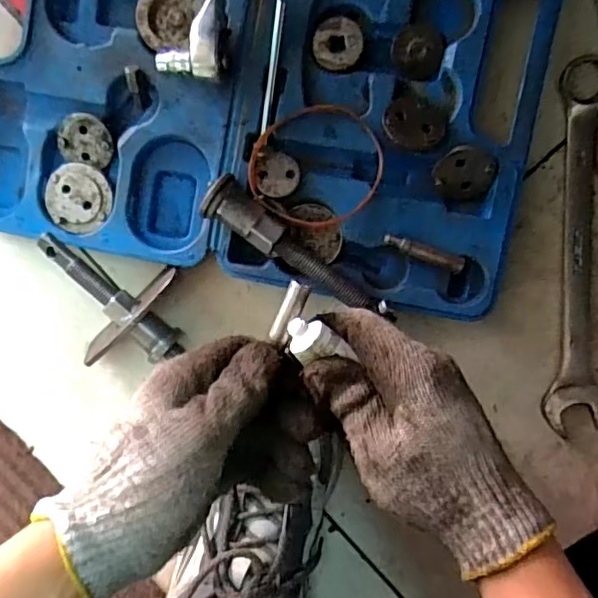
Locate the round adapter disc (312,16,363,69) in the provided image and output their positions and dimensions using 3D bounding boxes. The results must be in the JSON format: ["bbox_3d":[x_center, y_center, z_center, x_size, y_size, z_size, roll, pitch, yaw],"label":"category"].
[{"bbox_3d":[0.027,-0.175,0.393,0.033,0.005,0.036,0,93,5],"label":"round adapter disc"}]

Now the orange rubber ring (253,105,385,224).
[{"bbox_3d":[0.011,-0.089,0.387,0.089,0.012,0.079,4,94,5],"label":"orange rubber ring"}]

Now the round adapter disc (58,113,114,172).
[{"bbox_3d":[-0.154,-0.115,0.419,0.038,0.004,0.036,13,112,-4],"label":"round adapter disc"}]

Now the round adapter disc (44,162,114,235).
[{"bbox_3d":[-0.161,-0.073,0.421,0.049,0.004,0.049,0,93,5],"label":"round adapter disc"}]

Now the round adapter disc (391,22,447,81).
[{"bbox_3d":[0.081,-0.168,0.392,0.035,0.009,0.034,2,94,5],"label":"round adapter disc"}]

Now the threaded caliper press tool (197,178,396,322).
[{"bbox_3d":[0.001,-0.031,0.397,0.145,0.031,0.026,35,96,-10],"label":"threaded caliper press tool"}]

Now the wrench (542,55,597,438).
[{"bbox_3d":[0.198,-0.035,0.400,0.040,0.014,0.250,2,94,5],"label":"wrench"}]

